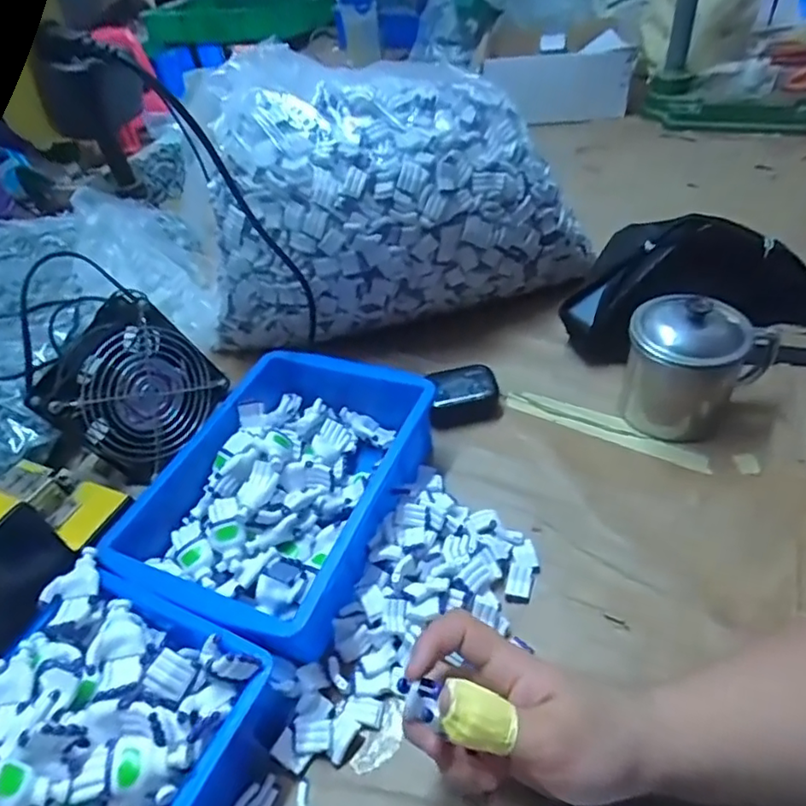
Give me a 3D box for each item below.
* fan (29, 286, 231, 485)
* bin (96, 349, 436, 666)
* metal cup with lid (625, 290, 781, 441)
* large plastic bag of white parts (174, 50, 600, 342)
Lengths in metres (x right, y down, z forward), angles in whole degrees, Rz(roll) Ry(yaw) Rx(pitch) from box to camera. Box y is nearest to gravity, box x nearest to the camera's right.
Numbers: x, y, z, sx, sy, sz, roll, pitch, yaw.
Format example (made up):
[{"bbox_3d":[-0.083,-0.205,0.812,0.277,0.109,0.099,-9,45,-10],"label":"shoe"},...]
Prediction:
[{"bbox_3d":[-0.229,-0.012,0.497,0.055,0.118,0.123,6,53,44],"label":"fan"},{"bbox_3d":[-0.101,0.063,0.479,0.190,0.055,0.252,15,47,19],"label":"bin"},{"bbox_3d":[0.247,-0.036,0.498,0.105,0.114,0.098,-3,44,2],"label":"metal cup with lid"},{"bbox_3d":[-0.012,-0.209,0.614,0.385,0.241,0.199,-13,44,-5],"label":"large plastic bag of white parts"}]

